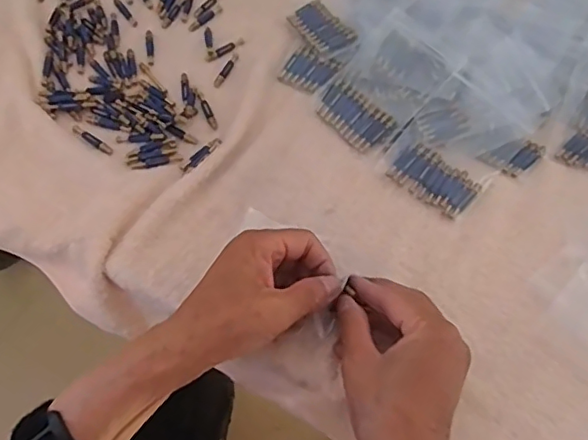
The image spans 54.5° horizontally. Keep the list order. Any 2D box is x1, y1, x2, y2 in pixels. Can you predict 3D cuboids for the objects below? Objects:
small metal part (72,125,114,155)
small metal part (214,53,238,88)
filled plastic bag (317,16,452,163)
[{"bbox_3d":[-0.161,-0.064,0.457,0.041,0.004,0.007,32,61,15],"label":"small metal part"},{"bbox_3d":[-0.059,-0.132,0.503,0.007,0.004,0.042,22,59,9],"label":"small metal part"},{"bbox_3d":[0.074,-0.112,0.482,0.079,0.005,0.112,39,81,20],"label":"filled plastic bag"}]

